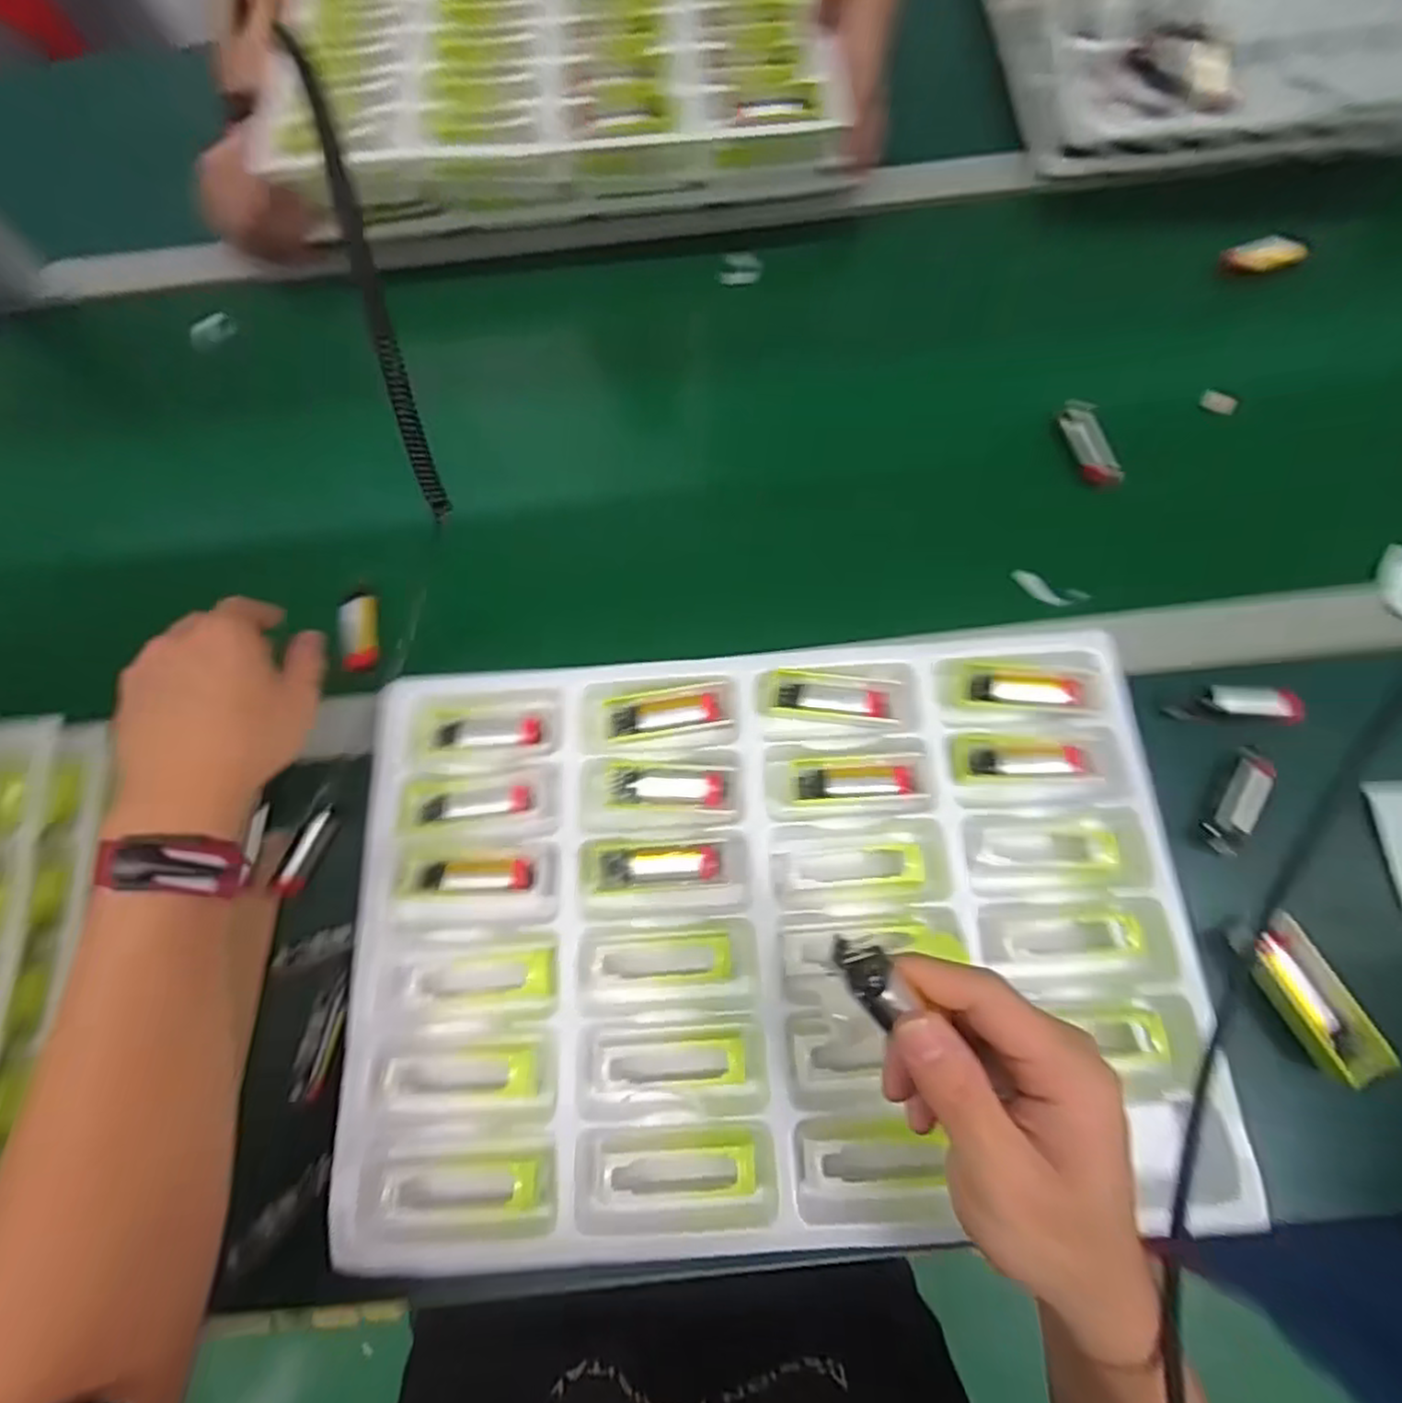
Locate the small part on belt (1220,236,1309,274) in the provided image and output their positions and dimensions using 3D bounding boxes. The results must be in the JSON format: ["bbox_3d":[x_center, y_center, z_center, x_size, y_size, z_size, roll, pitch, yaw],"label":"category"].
[{"bbox_3d":[0.449,-0.358,0.563,0.024,0.020,0.058,-41,43,-11],"label":"small part on belt"}]

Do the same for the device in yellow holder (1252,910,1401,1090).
[{"bbox_3d":[0.325,0.158,0.370,0.030,0.020,0.084,-22,71,-5],"label":"device in yellow holder"}]

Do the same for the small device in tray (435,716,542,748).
[{"bbox_3d":[-0.134,0.019,0.441,0.065,0.007,0.017,-3,71,2],"label":"small device in tray"}]

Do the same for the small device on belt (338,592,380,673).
[{"bbox_3d":[-0.237,-0.047,0.486,0.020,0.017,0.054,-1,88,2],"label":"small device on belt"}]

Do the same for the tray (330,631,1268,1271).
[{"bbox_3d":[0.035,0.122,0.398,0.452,0.031,0.314,-3,71,2],"label":"tray"}]

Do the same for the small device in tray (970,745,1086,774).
[{"bbox_3d":[0.195,0.035,0.419,0.062,0.009,0.018,0,71,3],"label":"small device in tray"}]

